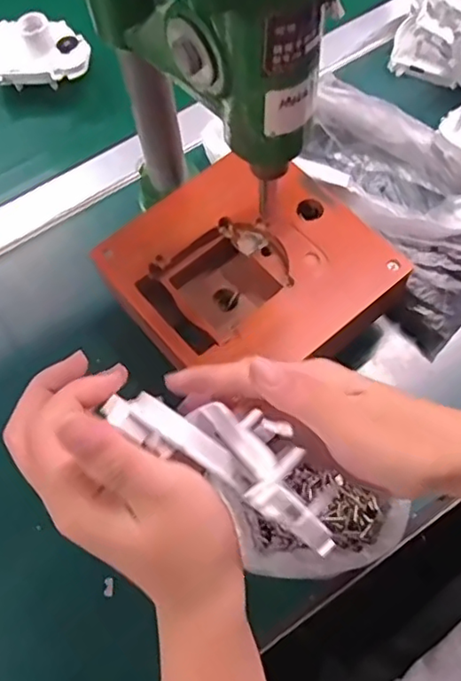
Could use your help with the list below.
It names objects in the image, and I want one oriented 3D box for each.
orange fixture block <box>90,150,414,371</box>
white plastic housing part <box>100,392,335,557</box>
[{"bbox_3d":[0.011,-0.039,0.415,0.155,0.068,0.155,-39,69,-14],"label":"orange fixture block"},{"bbox_3d":[0.005,0.049,0.255,0.112,0.036,0.036,31,71,-1],"label":"white plastic housing part"}]

